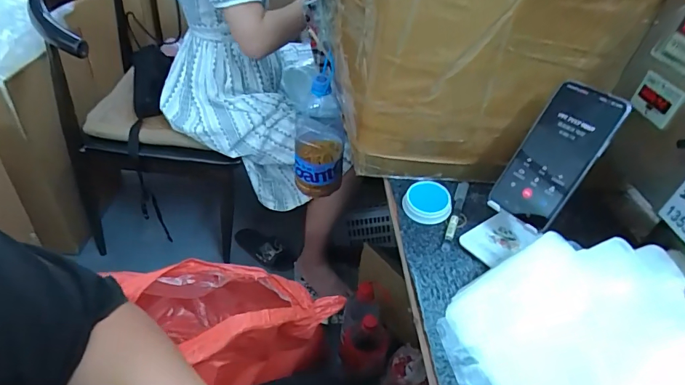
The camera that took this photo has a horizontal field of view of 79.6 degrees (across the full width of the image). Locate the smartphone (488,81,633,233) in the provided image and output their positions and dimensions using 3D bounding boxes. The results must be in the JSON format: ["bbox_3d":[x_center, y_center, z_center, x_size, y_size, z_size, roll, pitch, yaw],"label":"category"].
[{"bbox_3d":[0.241,-0.040,0.469,0.012,0.163,0.074,3,32,-48],"label":"smartphone"}]

